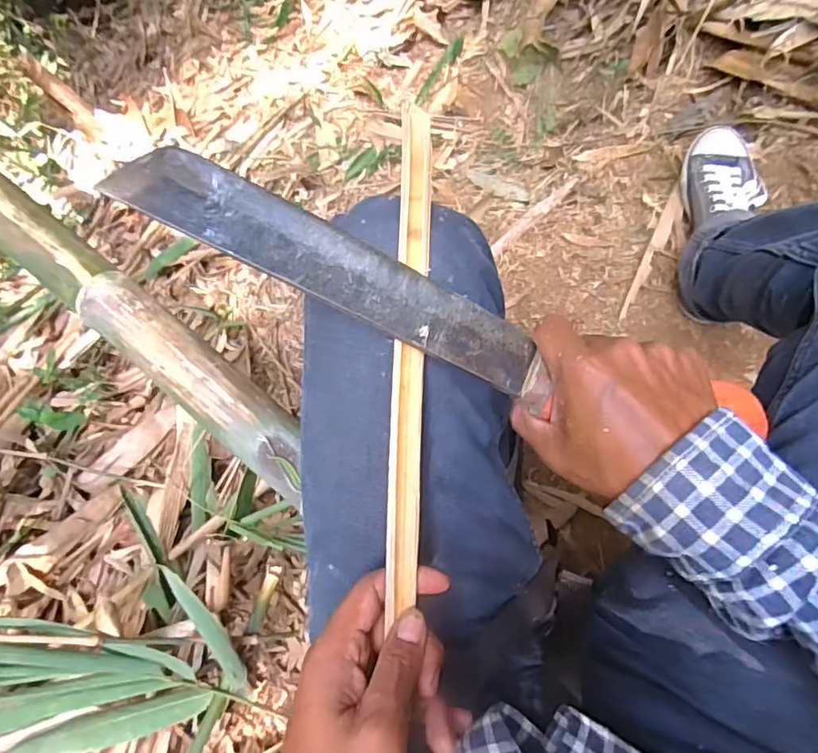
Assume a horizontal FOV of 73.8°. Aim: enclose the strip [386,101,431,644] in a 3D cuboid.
[{"bbox_3d":[0.001,-0.017,0.308,0.019,0.004,0.280,3,83,-9],"label":"strip"}]

